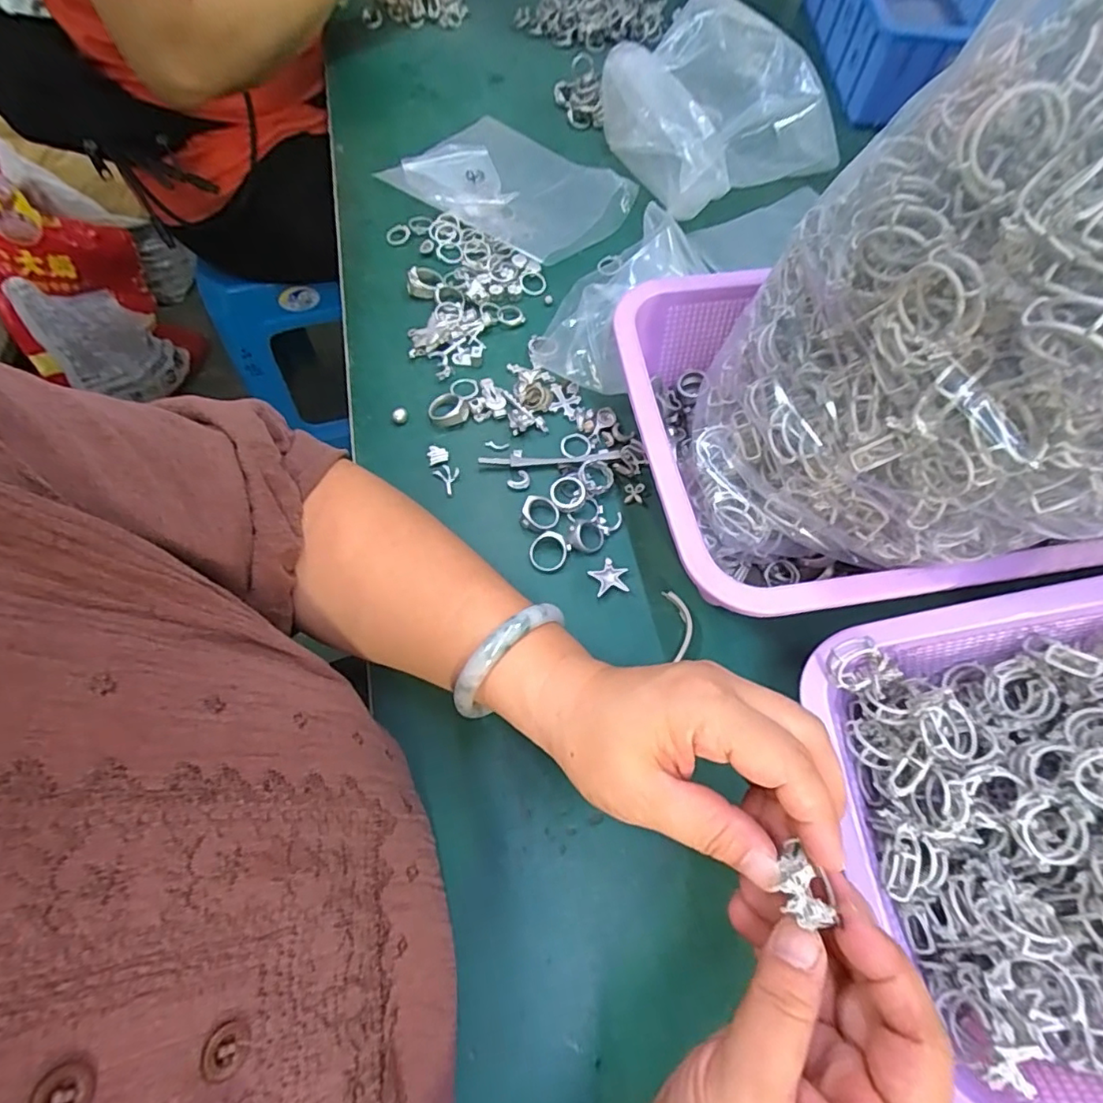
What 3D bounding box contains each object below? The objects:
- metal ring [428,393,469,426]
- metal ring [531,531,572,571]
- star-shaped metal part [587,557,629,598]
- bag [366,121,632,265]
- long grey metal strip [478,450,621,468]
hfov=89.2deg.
[{"bbox_3d":[-0.074,-0.101,0.396,0.025,0.010,0.027,0,65,-1],"label":"metal ring"},{"bbox_3d":[-0.002,0.000,0.351,0.023,0.004,0.025,0,87,3],"label":"metal ring"},{"bbox_3d":[0.036,0.016,0.347,0.023,0.004,0.022,-13,66,-7],"label":"star-shaped metal part"},{"bbox_3d":[-0.039,-0.331,0.499,0.199,0.019,0.143,40,70,16],"label":"bag"},{"bbox_3d":[-0.001,-0.063,0.380,0.096,0.004,0.010,-4,65,-3],"label":"long grey metal strip"}]

